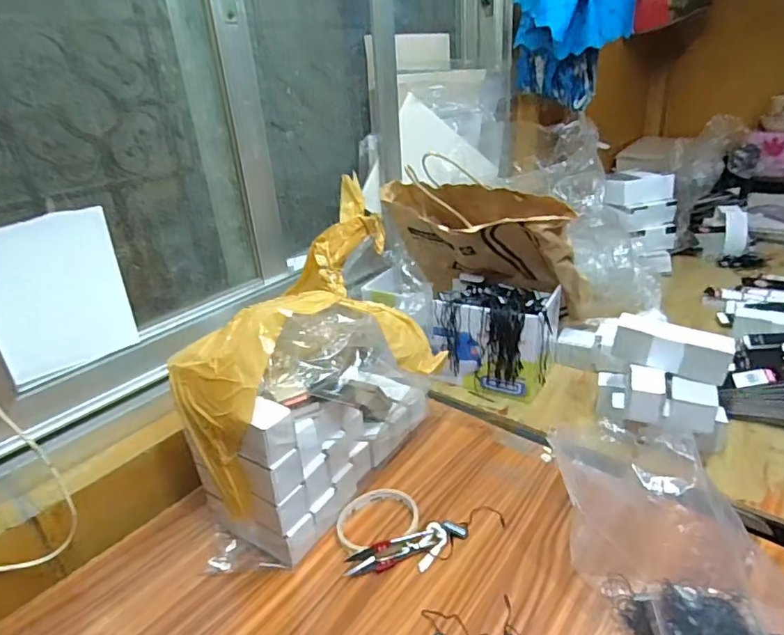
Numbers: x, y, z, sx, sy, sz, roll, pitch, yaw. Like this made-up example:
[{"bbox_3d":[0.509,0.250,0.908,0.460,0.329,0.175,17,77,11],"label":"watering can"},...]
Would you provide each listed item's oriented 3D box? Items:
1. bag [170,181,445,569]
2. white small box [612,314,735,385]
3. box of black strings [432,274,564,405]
[{"bbox_3d":[-0.078,0.072,0.557,0.294,0.286,0.141,-24,33,-33],"label":"bag"},{"bbox_3d":[0.330,0.036,0.605,0.124,0.049,0.039,11,31,28],"label":"white small box"},{"bbox_3d":[0.155,0.024,0.762,0.162,0.147,0.138,10,30,25],"label":"box of black strings"}]

